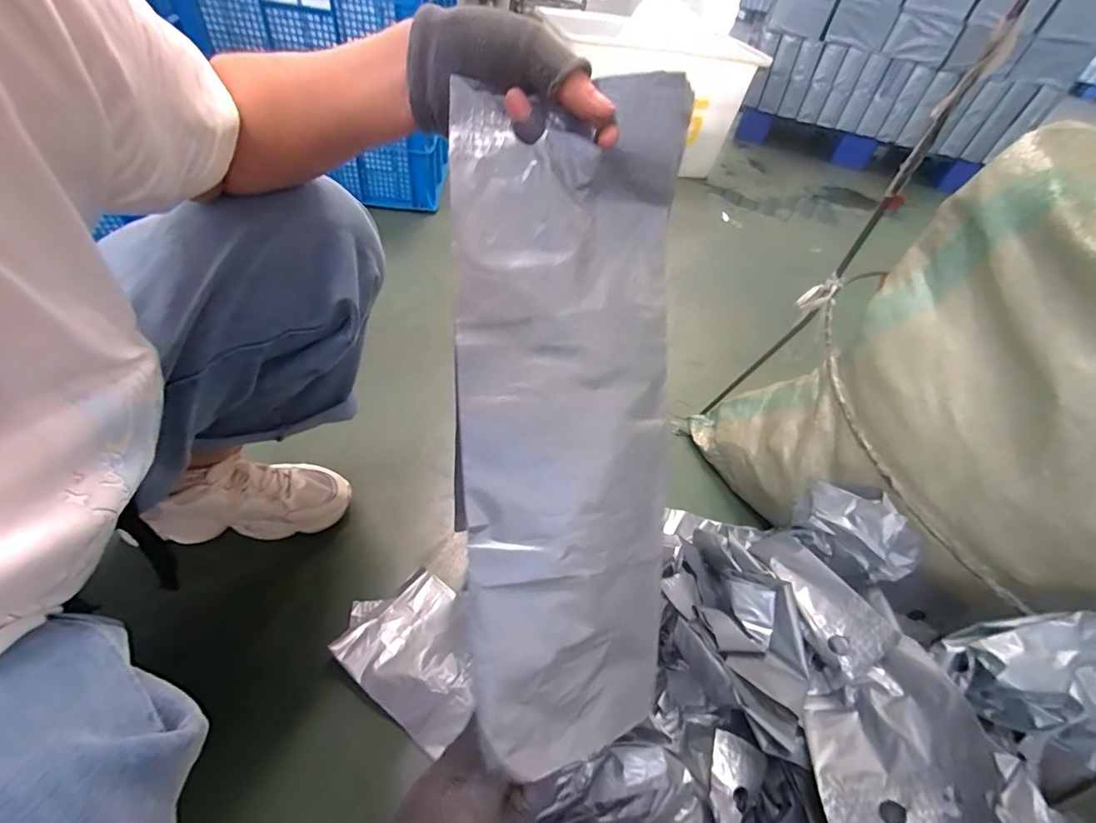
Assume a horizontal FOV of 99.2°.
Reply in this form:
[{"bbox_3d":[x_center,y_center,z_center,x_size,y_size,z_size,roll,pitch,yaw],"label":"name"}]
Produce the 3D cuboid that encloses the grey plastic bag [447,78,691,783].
[{"bbox_3d":[0.012,0.019,0.297,0.137,0.407,0.037,-1,5,-8],"label":"grey plastic bag"}]

